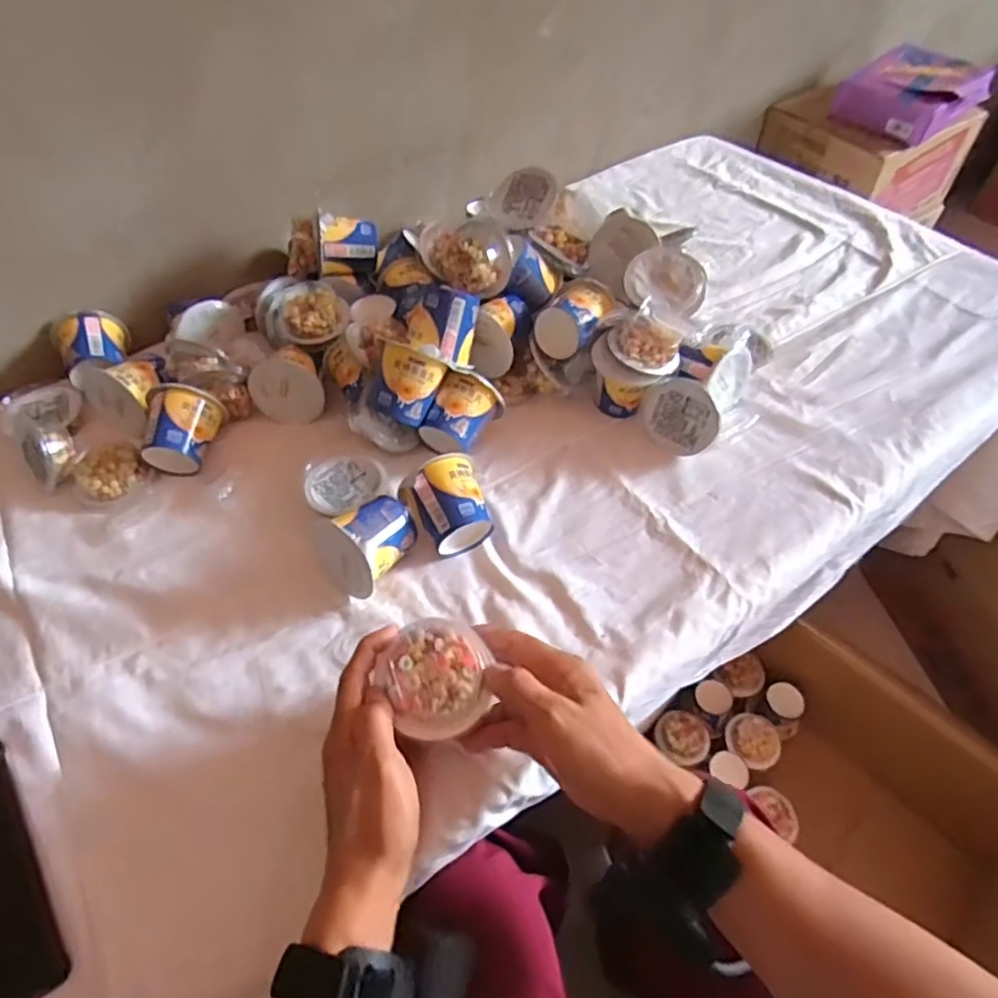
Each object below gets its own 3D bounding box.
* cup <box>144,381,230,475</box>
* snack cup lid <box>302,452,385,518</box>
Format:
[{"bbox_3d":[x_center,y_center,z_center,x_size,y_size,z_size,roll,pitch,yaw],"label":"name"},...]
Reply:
[{"bbox_3d":[-0.280,-0.062,0.577,0.062,0.057,0.060,-4,50,-3],"label":"cup"},{"bbox_3d":[-0.130,-0.011,0.556,0.066,0.019,0.055,-27,54,-20],"label":"snack cup lid"}]

